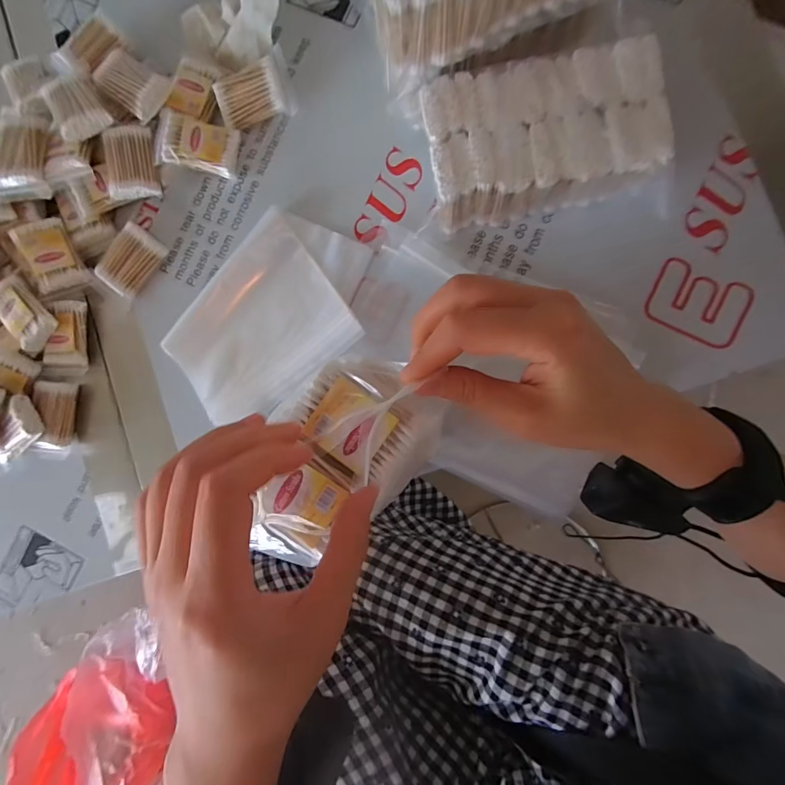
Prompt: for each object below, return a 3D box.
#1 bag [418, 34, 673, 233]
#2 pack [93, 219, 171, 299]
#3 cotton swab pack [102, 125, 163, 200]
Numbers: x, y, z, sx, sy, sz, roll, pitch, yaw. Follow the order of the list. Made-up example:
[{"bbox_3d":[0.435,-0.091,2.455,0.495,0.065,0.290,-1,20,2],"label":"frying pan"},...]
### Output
[{"bbox_3d":[0.141,-0.236,0.389,0.210,0.077,0.128,-7,85,7],"label":"bag"},{"bbox_3d":[-0.301,-0.151,0.459,0.049,0.018,0.075,39,91,5],"label":"pack"},{"bbox_3d":[-0.288,-0.254,0.441,0.053,0.012,0.079,-9,87,5],"label":"cotton swab pack"}]

